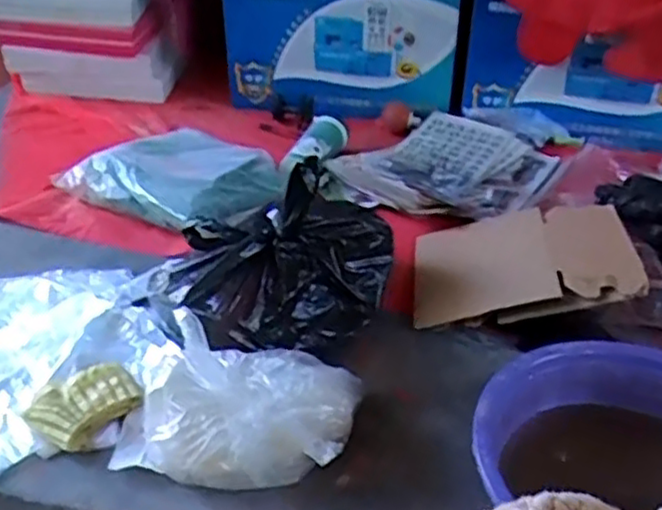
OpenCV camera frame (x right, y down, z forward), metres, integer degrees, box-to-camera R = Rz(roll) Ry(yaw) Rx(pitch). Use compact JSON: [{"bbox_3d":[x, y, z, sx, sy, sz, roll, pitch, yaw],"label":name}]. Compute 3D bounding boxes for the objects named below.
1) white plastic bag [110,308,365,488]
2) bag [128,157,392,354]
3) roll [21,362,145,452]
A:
[{"bbox_3d":[-0.097,0.157,0.725,0.256,0.151,0.122,0,34,-2],"label":"white plastic bag"},{"bbox_3d":[-0.062,-0.007,0.890,0.285,0.217,0.185,-20,40,-29],"label":"bag"},{"bbox_3d":[-0.274,0.166,0.805,0.091,0.025,0.111,27,45,32],"label":"roll"}]

